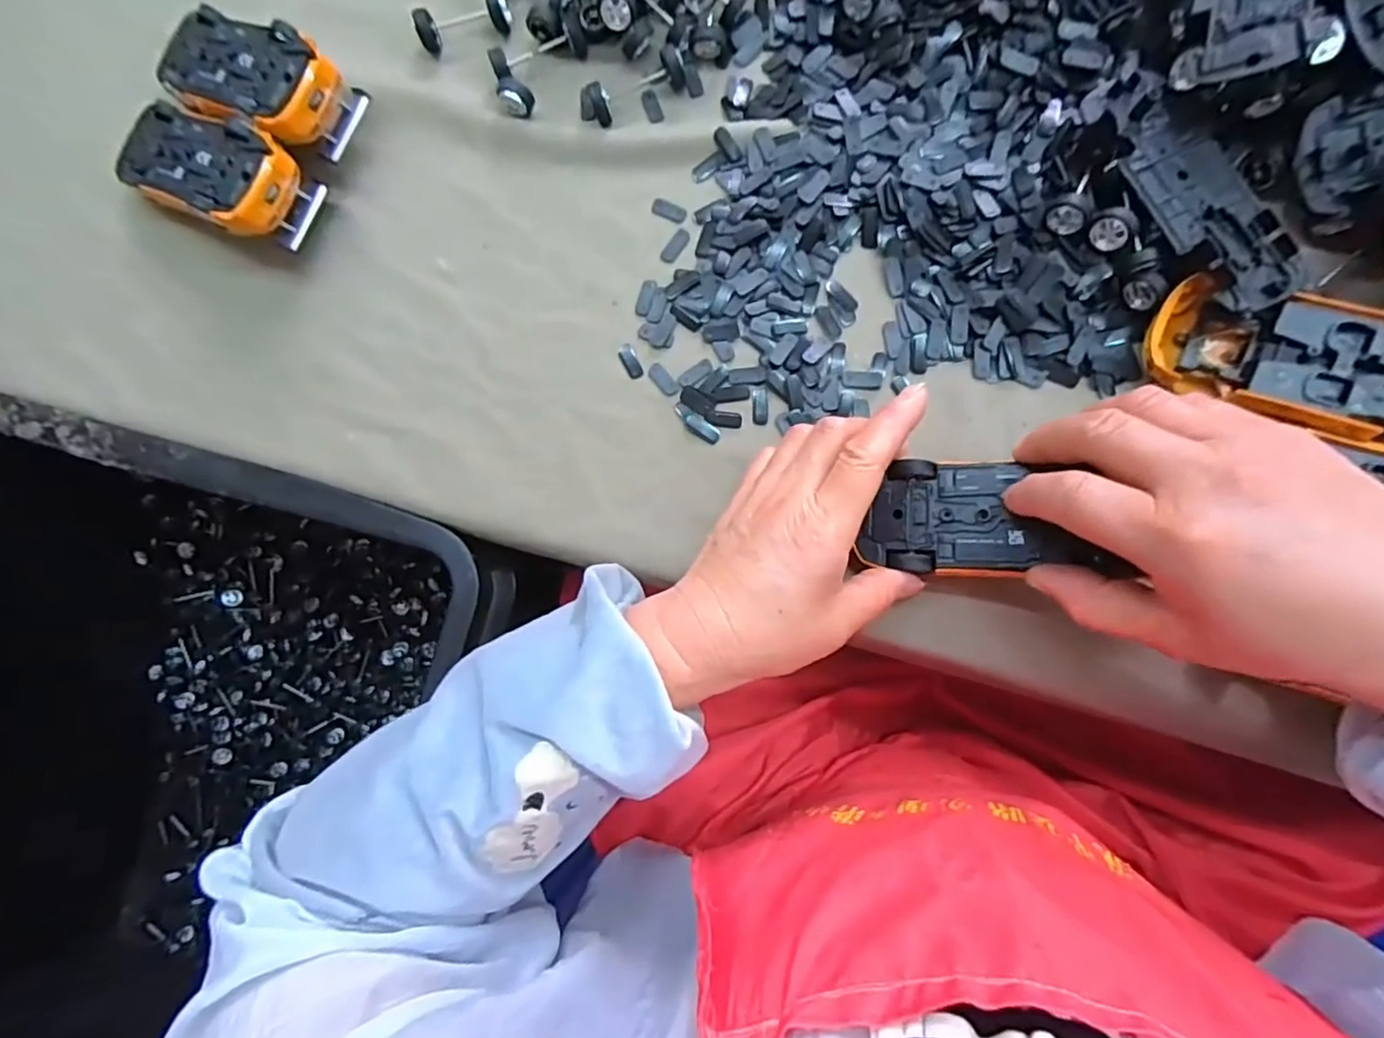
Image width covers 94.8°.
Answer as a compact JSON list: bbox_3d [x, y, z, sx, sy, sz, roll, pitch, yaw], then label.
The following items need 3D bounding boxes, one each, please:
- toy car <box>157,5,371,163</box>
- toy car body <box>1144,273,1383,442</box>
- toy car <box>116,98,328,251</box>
[{"bbox_3d":[-0.242,-0.246,0.353,0.118,0.043,0.062,27,91,7],"label":"toy car"},{"bbox_3d":[0.275,-0.066,0.281,0.128,0.026,0.055,17,93,16],"label":"toy car body"},{"bbox_3d":[-0.270,-0.193,0.352,0.119,0.045,0.053,26,91,7],"label":"toy car"}]

